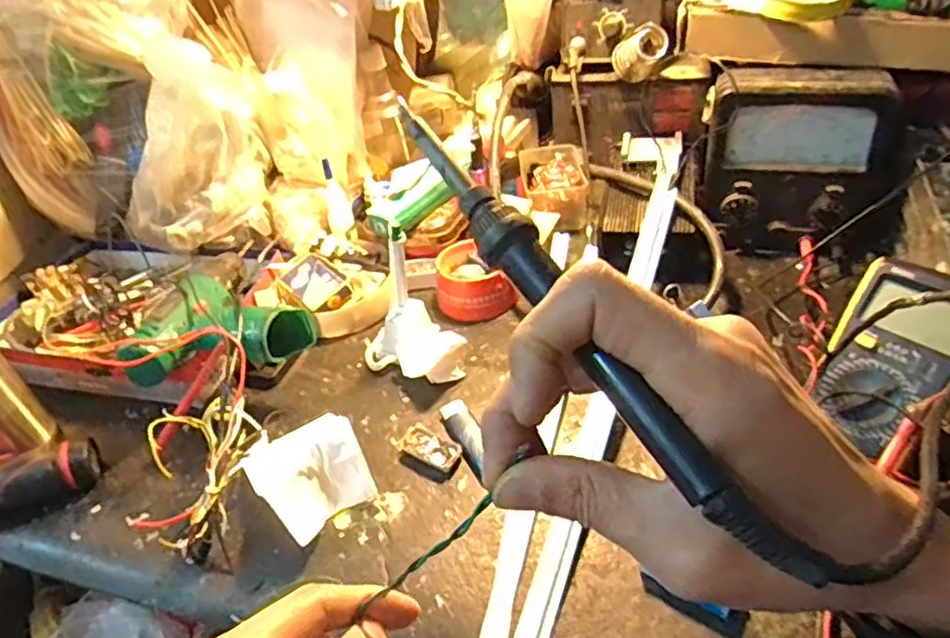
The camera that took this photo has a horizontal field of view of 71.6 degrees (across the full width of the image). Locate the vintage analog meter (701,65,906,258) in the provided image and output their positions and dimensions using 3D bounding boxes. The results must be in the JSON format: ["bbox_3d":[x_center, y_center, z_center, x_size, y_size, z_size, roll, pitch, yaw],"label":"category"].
[{"bbox_3d":[0.325,-0.157,0.668,0.182,0.167,0.056,6,42,16],"label":"vintage analog meter"}]

